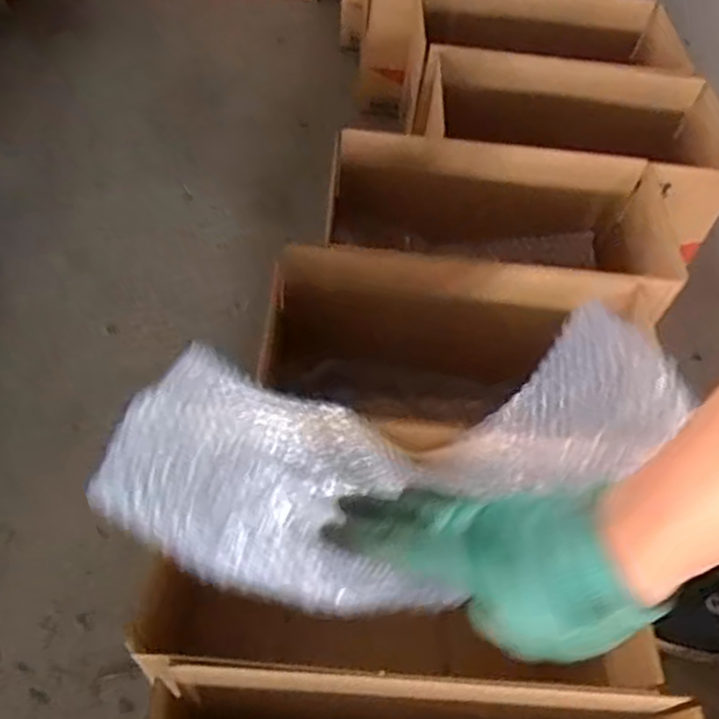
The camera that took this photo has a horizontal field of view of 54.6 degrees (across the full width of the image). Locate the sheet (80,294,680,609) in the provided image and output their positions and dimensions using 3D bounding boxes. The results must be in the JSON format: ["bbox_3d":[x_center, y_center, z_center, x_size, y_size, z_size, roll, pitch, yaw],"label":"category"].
[{"bbox_3d":[0.023,0.065,0.443,0.306,0.144,0.193,1,56,-4],"label":"sheet"}]

